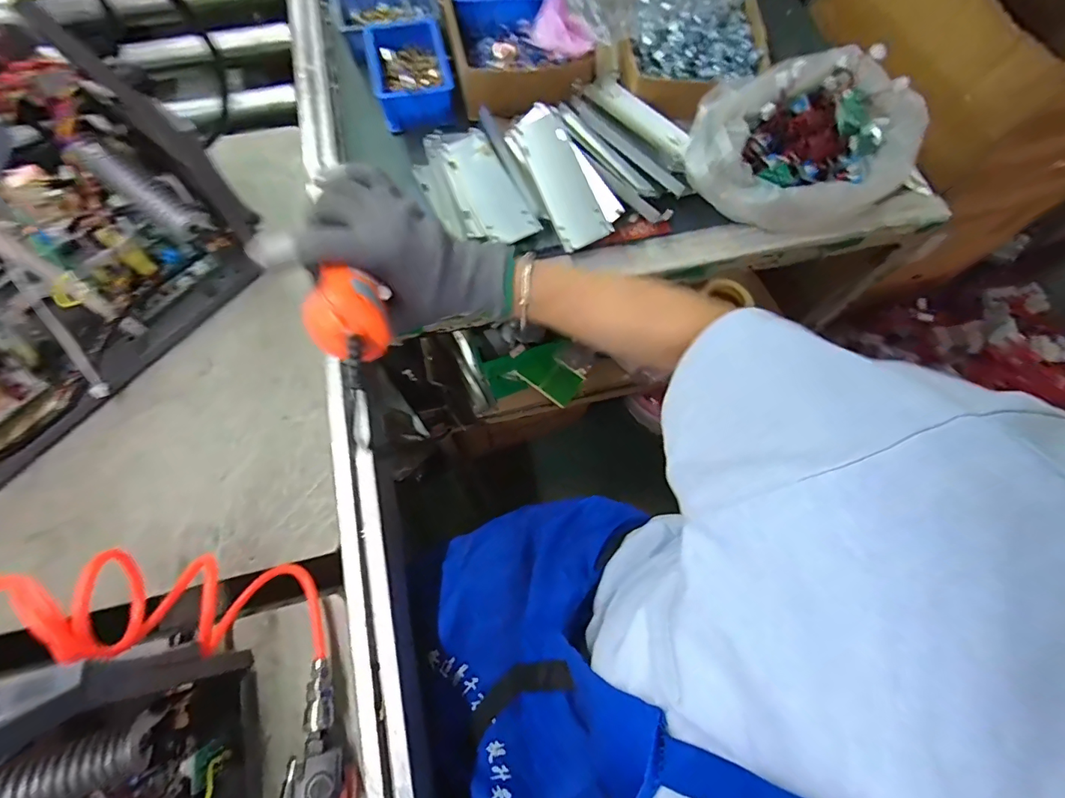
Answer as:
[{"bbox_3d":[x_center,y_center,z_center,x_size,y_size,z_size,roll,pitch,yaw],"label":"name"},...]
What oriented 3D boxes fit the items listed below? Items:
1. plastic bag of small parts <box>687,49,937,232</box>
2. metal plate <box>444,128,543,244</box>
[{"bbox_3d":[0.336,-0.336,0.590,0.305,0.089,0.214,-15,70,-7],"label":"plastic bag of small parts"},{"bbox_3d":[-0.054,-0.259,0.563,0.062,0.014,0.178,-25,72,-10],"label":"metal plate"}]

